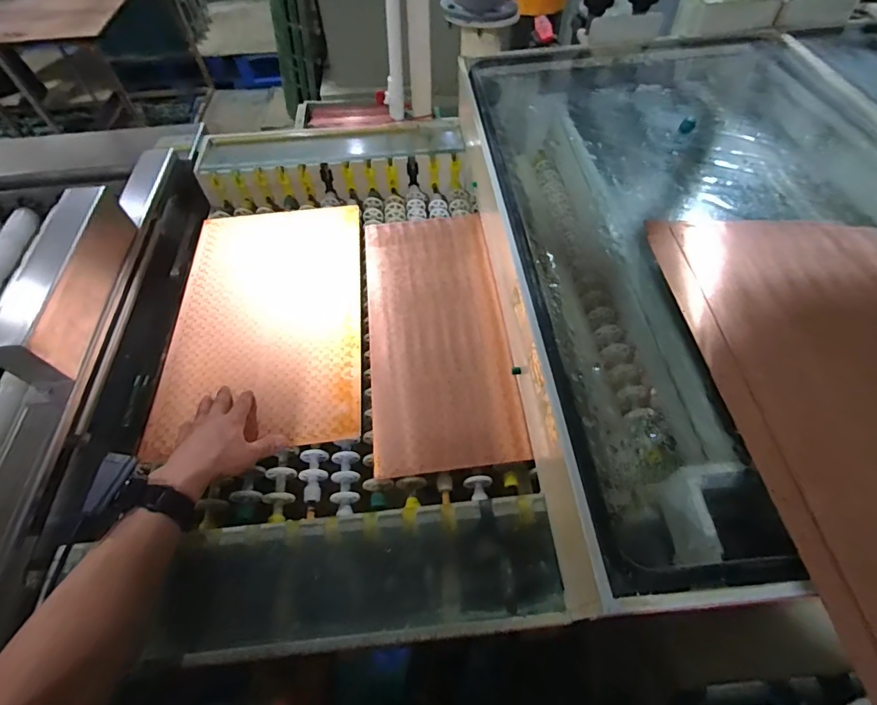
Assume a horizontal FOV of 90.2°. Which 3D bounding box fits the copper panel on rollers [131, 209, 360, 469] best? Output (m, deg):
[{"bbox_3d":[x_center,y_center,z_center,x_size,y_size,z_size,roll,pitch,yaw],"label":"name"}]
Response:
[{"bbox_3d":[-0.289,-0.073,0.751,0.306,0.009,0.495,-6,56,-2],"label":"copper panel on rollers"}]

